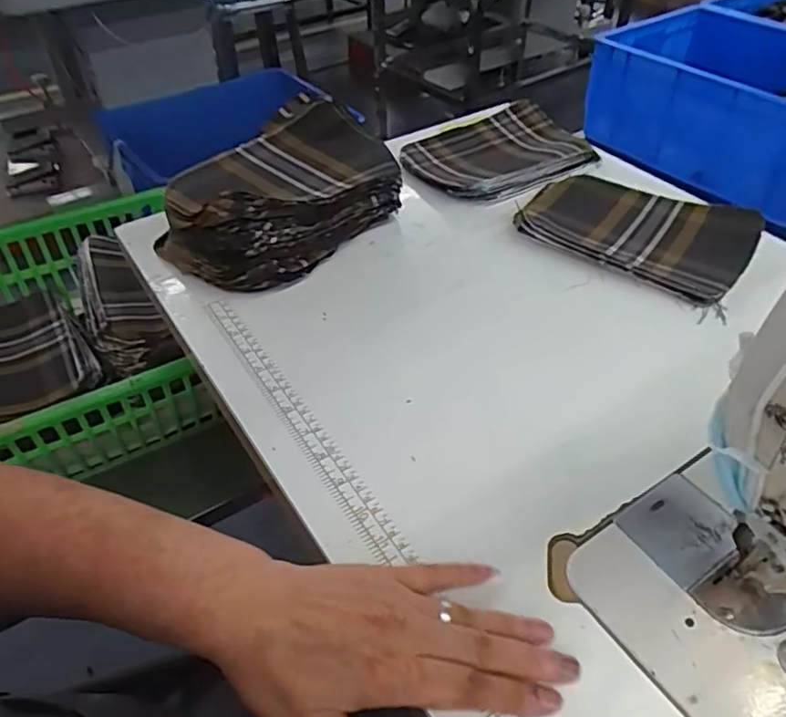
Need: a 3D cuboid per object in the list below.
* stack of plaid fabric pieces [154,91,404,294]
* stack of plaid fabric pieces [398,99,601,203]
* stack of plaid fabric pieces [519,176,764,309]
[{"bbox_3d":[-0.100,-0.154,0.588,0.144,0.089,0.217,31,53,28],"label":"stack of plaid fabric pieces"},{"bbox_3d":[0.123,-0.240,0.712,0.197,0.020,0.144,-28,51,-24],"label":"stack of plaid fabric pieces"},{"bbox_3d":[0.235,-0.129,0.606,0.204,0.014,0.141,25,50,24],"label":"stack of plaid fabric pieces"}]

